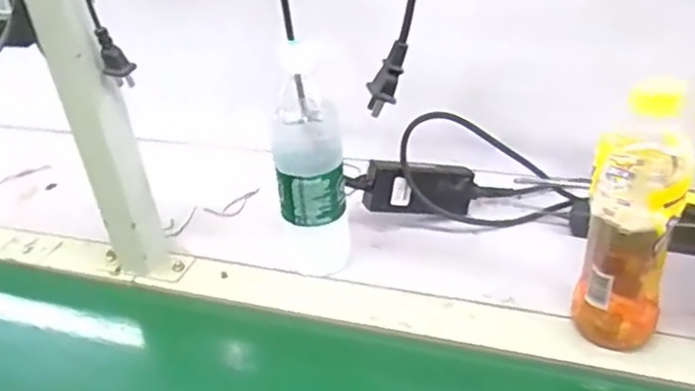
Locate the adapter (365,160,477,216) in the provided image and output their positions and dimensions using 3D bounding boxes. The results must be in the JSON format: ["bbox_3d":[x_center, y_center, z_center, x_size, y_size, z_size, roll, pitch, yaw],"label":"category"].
[{"bbox_3d":[0.079,-0.009,0.689,0.117,0.048,0.032,1,33,-16],"label":"adapter"}]

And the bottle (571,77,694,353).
[{"bbox_3d":[0.213,0.034,0.491,0.068,0.200,0.062,12,42,26],"label":"bottle"}]

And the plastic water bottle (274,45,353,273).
[{"bbox_3d":[-0.039,-0.016,0.609,0.077,0.200,0.083,-9,35,-3],"label":"plastic water bottle"}]

